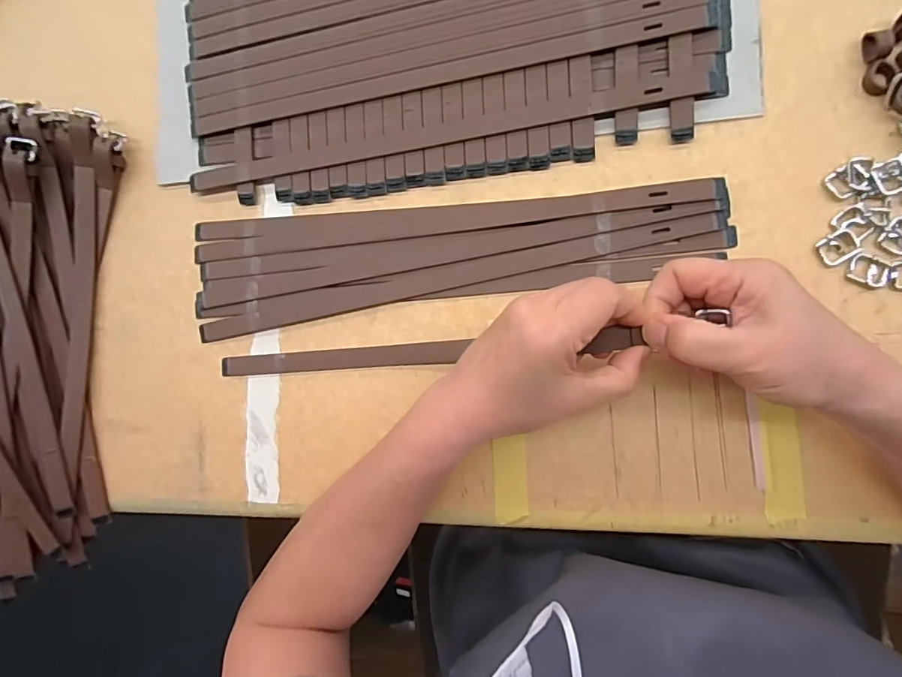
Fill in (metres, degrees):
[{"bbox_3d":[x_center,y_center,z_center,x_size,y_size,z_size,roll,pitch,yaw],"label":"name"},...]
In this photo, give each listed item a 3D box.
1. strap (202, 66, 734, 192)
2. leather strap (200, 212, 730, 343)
[{"bbox_3d":[-0.015,-0.153,0.365,0.409,0.007,0.018,-7,90,9],"label":"strap"},{"bbox_3d":[-0.009,-0.044,0.365,0.400,0.007,0.017,-11,89,9],"label":"leather strap"}]

